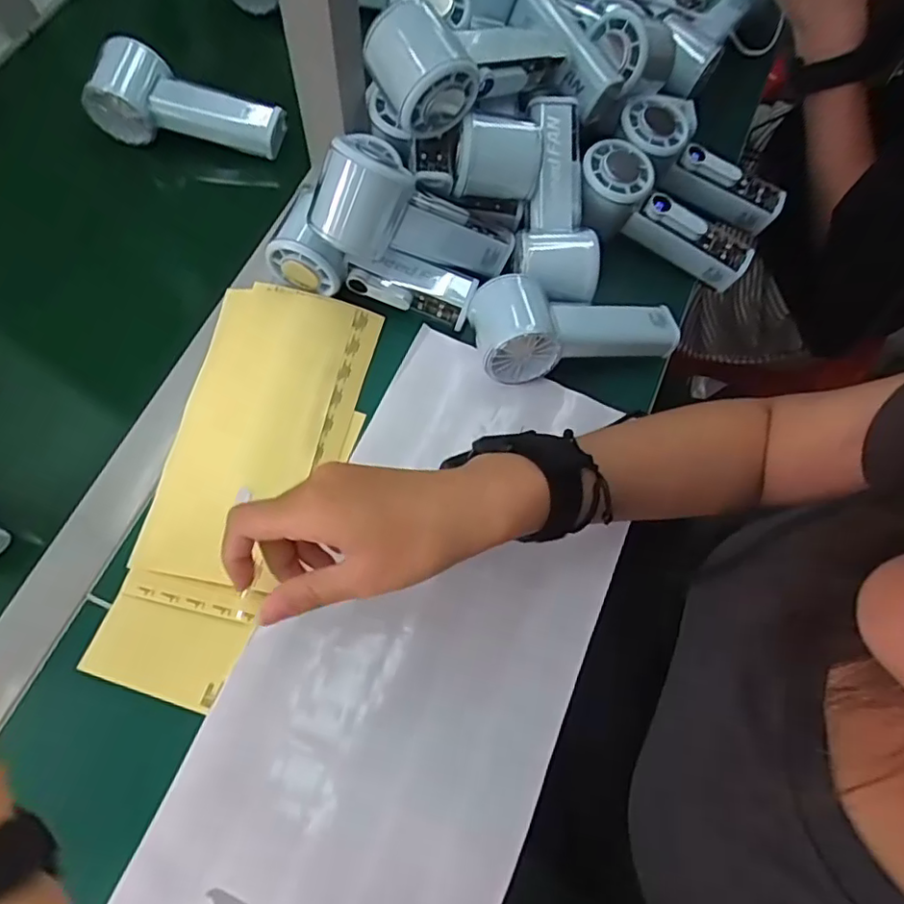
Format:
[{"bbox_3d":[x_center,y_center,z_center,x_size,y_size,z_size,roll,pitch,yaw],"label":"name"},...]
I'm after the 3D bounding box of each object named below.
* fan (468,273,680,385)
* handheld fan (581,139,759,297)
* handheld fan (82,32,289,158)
[{"bbox_3d":[0.094,-0.089,0.447,0.153,0.060,0.063,0,70,-17],"label":"fan"},{"bbox_3d":[0.169,-0.189,0.487,0.156,0.046,0.066,30,71,-11],"label":"handheld fan"},{"bbox_3d":[-0.219,-0.289,0.502,0.150,0.054,0.047,10,70,-12],"label":"handheld fan"}]

